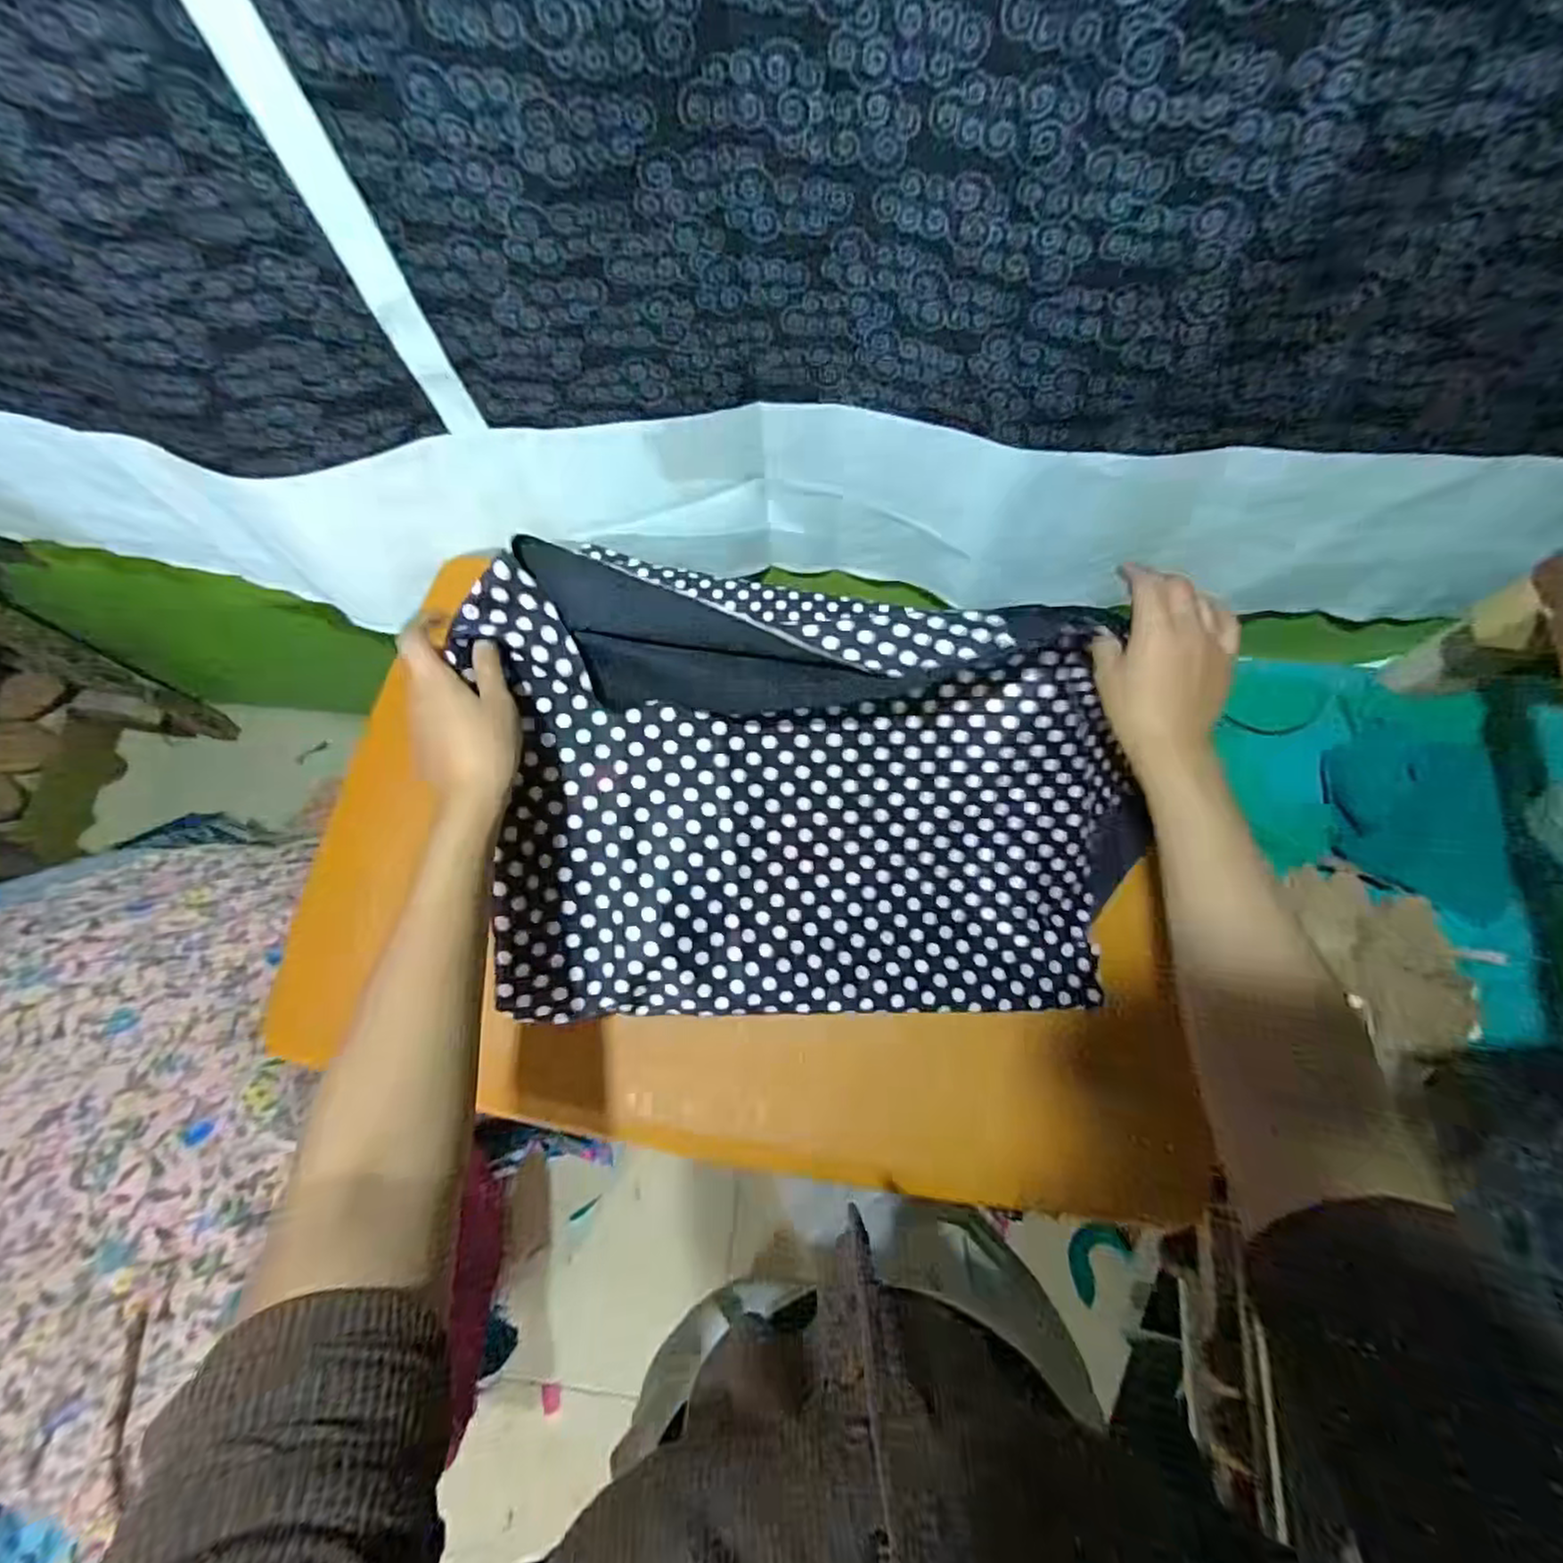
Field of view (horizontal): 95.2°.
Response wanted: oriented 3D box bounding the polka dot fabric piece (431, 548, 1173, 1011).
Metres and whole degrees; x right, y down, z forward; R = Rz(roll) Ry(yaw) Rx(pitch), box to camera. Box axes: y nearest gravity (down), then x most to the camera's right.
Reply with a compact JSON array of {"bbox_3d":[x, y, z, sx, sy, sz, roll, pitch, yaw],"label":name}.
[{"bbox_3d":[0.046,0.015,0.511,0.470,0.183,0.280,-1,71,-1],"label":"polka dot fabric piece"}]

